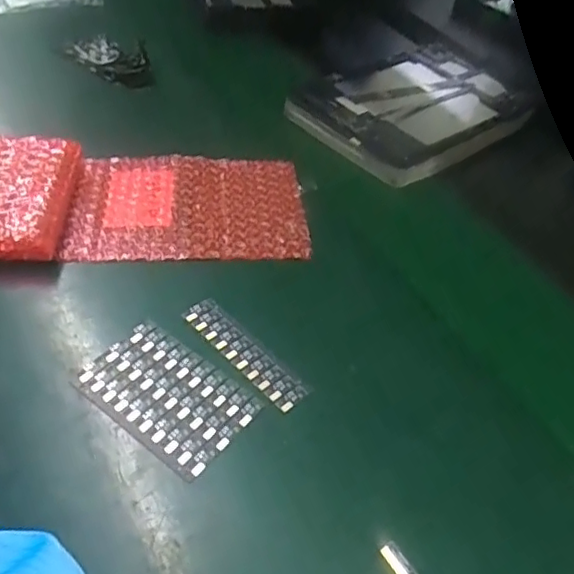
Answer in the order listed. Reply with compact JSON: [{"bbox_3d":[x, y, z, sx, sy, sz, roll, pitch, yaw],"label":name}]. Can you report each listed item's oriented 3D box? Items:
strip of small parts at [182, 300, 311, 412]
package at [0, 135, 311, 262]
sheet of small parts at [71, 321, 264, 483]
[{"bbox_3d":[-0.027,0.042,0.385,0.024,0.004,0.097,-33,59,-32],"label":"strip of small parts"},{"bbox_3d":[-0.122,-0.071,0.461,0.270,0.023,0.123,-1,47,-8],"label":"package"},{"bbox_3d":[-0.071,0.063,0.357,0.097,0.004,0.063,32,51,21],"label":"sheet of small parts"}]

